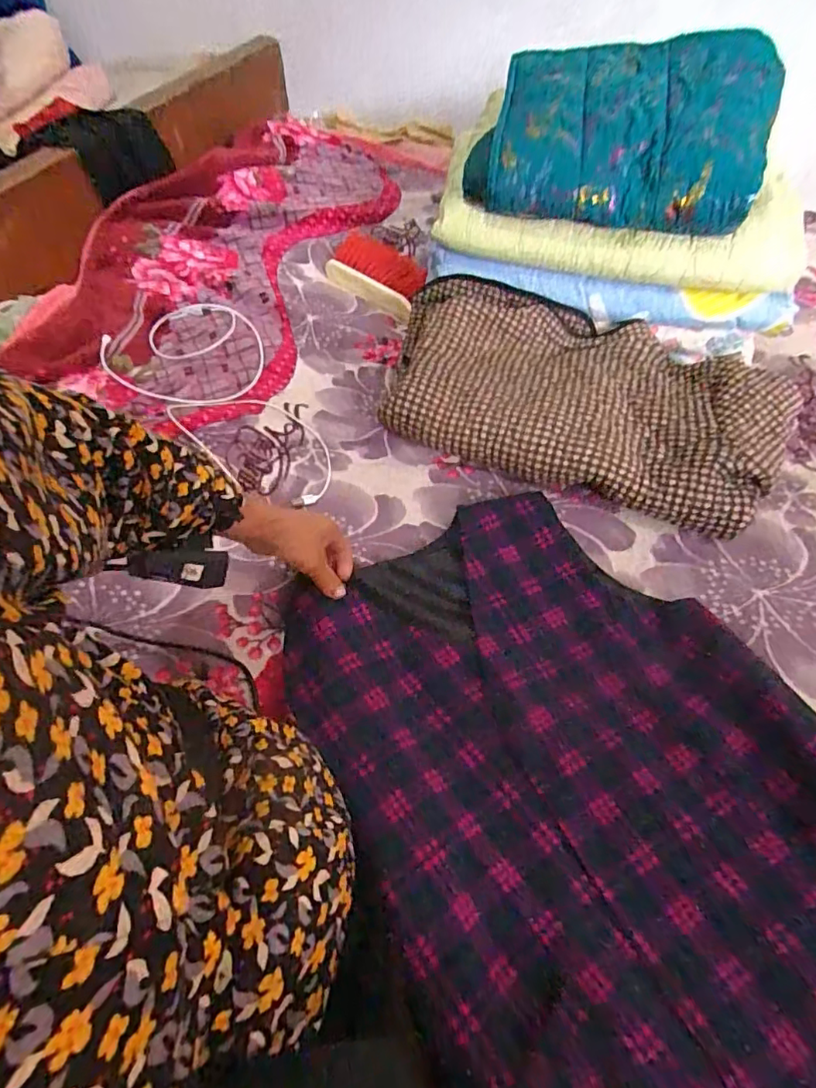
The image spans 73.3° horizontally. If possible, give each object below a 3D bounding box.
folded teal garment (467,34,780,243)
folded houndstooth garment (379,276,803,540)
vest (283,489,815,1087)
[{"bbox_3d":[0.269,-0.528,0.694,0.340,0.115,0.236,16,64,10],"label":"folded teal garment"},{"bbox_3d":[0.205,-0.202,0.701,0.483,0.078,0.289,19,64,11],"label":"folded houndstooth garment"},{"bbox_3d":[0.145,0.192,0.457,0.398,0.107,0.542,-28,65,-12],"label":"vest"}]

